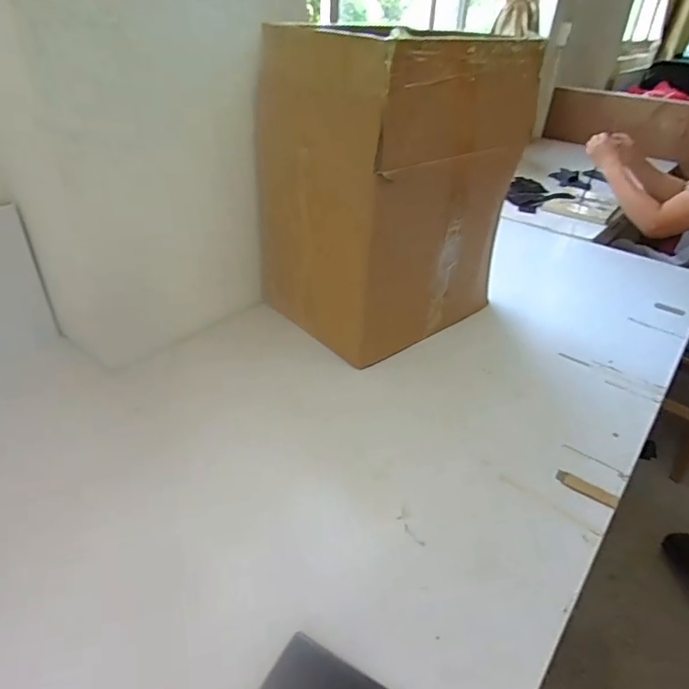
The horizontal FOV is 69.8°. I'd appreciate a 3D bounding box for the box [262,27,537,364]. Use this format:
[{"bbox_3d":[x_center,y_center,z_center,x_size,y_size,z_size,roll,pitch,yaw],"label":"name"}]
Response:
[{"bbox_3d":[0.076,-0.263,0.853,0.348,0.471,0.297,-26,43,-35],"label":"box"}]

